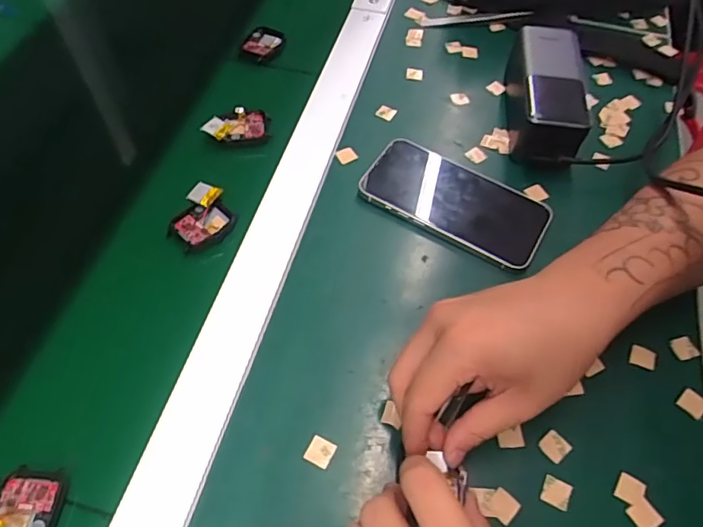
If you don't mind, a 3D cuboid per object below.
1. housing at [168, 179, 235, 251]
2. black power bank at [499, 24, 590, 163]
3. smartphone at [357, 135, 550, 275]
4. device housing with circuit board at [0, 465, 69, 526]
[{"bbox_3d":[-0.116,-0.036,0.409,0.043,0.013,0.049,39,63,20],"label":"housing"},{"bbox_3d":[0.169,-0.149,0.467,0.055,0.056,0.143,9,58,2],"label":"black power bank"},{"bbox_3d":[0.083,-0.052,0.425,0.144,0.008,0.075,29,58,13],"label":"smartphone"},{"bbox_3d":[-0.184,0.140,0.293,0.038,0.015,0.052,1,57,-2],"label":"device housing with circuit board"}]

